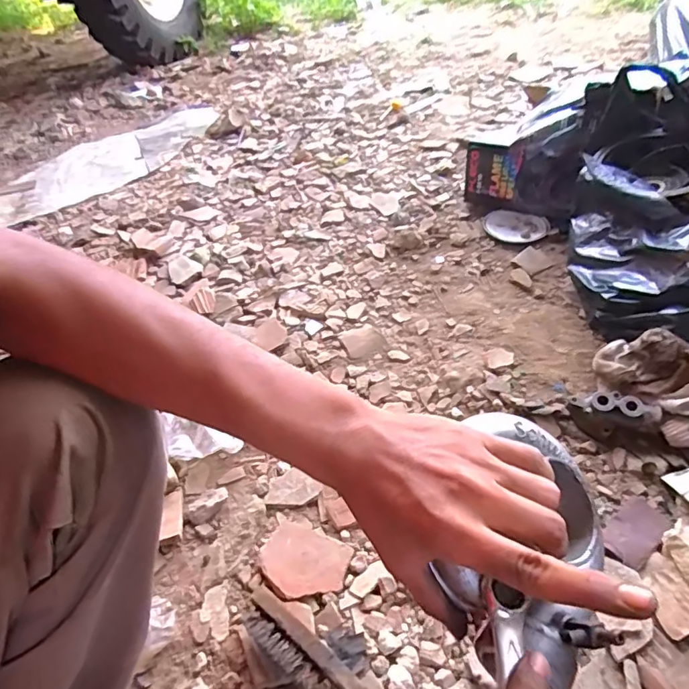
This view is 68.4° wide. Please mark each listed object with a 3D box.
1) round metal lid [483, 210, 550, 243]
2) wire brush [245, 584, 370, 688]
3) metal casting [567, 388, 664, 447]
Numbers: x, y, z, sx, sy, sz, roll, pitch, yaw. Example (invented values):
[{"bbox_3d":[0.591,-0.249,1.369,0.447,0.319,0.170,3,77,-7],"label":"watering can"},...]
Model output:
[{"bbox_3d":[0.374,-0.260,1.122,0.140,0.019,0.140,-1,44,1],"label":"round metal lid"},{"bbox_3d":[-0.017,0.352,0.534,0.237,0.042,0.053,29,52,29],"label":"wire brush"},{"bbox_3d":[0.398,0.101,0.747,0.113,0.054,0.069,8,44,11],"label":"metal casting"}]

